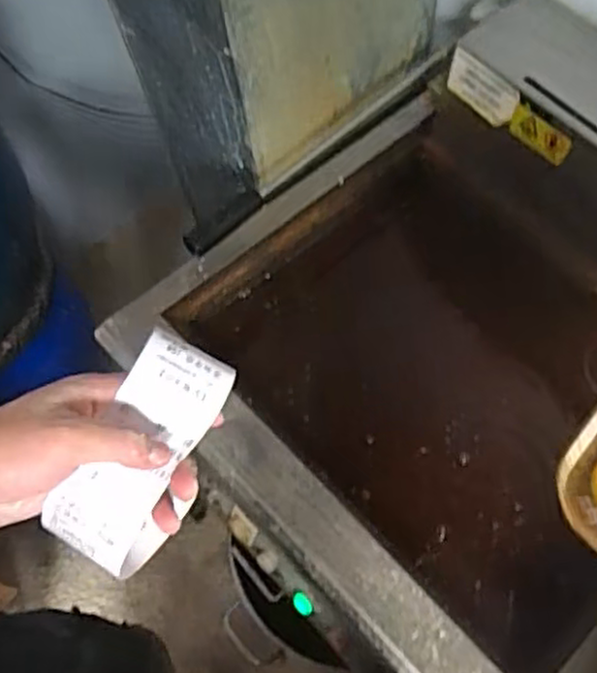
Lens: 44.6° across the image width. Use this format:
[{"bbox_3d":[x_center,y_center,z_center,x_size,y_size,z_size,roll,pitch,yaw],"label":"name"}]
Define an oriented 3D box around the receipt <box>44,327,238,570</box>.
[{"bbox_3d":[-0.089,0.067,0.419,0.060,0.032,0.132,27,86,11],"label":"receipt"}]

